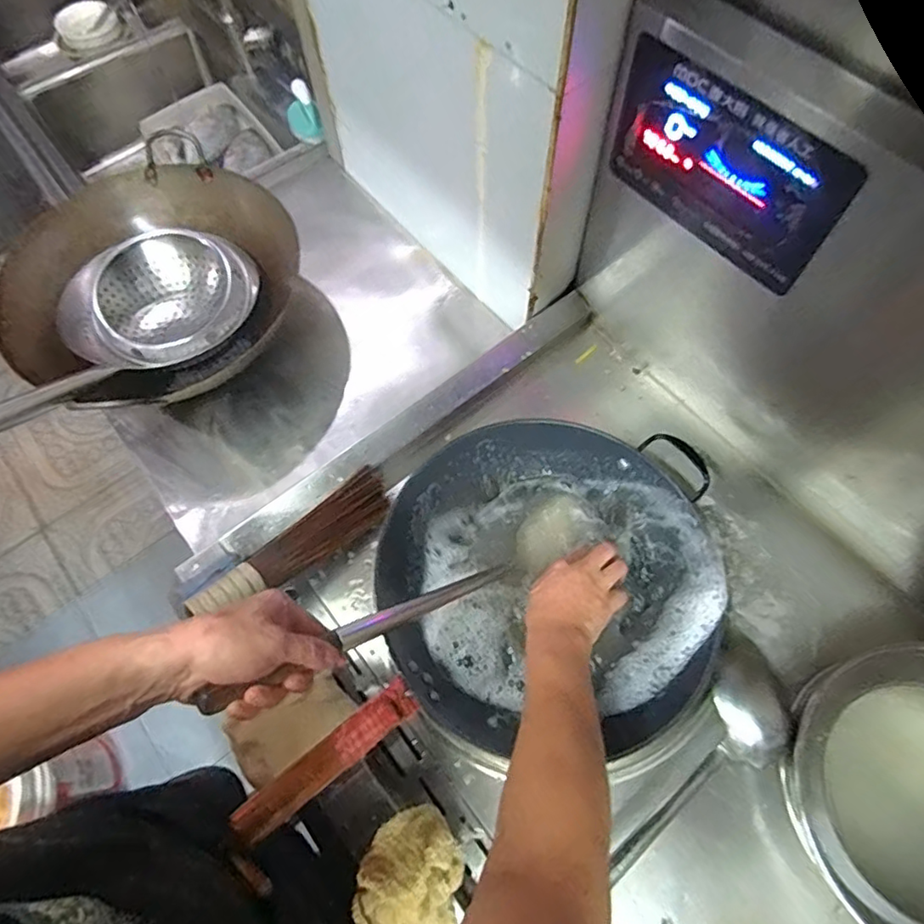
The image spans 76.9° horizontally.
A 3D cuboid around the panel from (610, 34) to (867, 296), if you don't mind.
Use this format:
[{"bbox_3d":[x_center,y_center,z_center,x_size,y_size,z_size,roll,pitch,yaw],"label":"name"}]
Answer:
[{"bbox_3d":[0.256,-0.291,0.582,0.013,0.152,0.246,-38,71,-15],"label":"panel"}]

